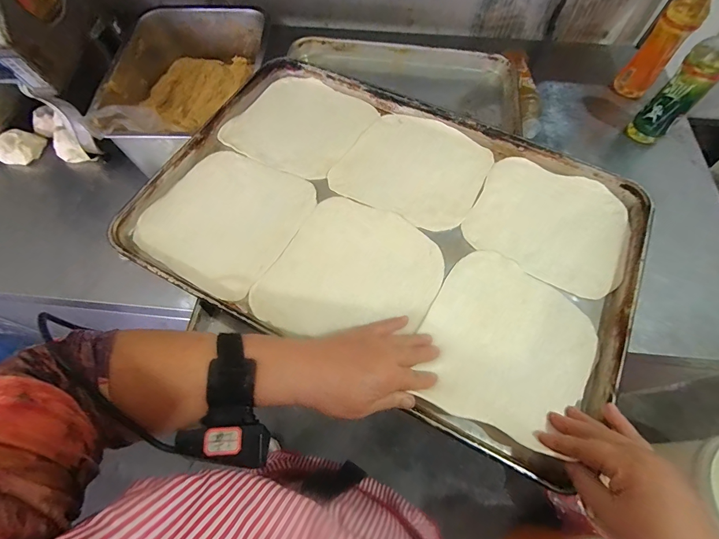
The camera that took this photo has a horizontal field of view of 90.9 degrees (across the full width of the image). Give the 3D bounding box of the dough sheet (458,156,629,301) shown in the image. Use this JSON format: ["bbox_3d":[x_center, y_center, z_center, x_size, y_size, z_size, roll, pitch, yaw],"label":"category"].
[{"bbox_3d":[0.251,-0.063,0.469,0.190,0.010,0.174,28,66,13],"label":"dough sheet"}]

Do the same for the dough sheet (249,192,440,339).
[{"bbox_3d":[-0.006,0.007,0.435,0.188,0.009,0.195,27,66,13],"label":"dough sheet"}]

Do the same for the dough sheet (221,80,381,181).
[{"bbox_3d":[-0.091,-0.223,0.545,0.185,0.009,0.182,26,66,12],"label":"dough sheet"}]

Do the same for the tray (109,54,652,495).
[{"bbox_3d":[0.035,-0.065,0.463,0.589,0.030,0.398,25,66,12],"label":"tray"}]

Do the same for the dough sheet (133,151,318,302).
[{"bbox_3d":[-0.176,-0.071,0.475,0.187,0.018,0.190,26,66,12],"label":"dough sheet"}]

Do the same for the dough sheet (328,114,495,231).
[{"bbox_3d":[0.078,-0.147,0.508,0.192,0.011,0.176,26,66,12],"label":"dough sheet"}]

